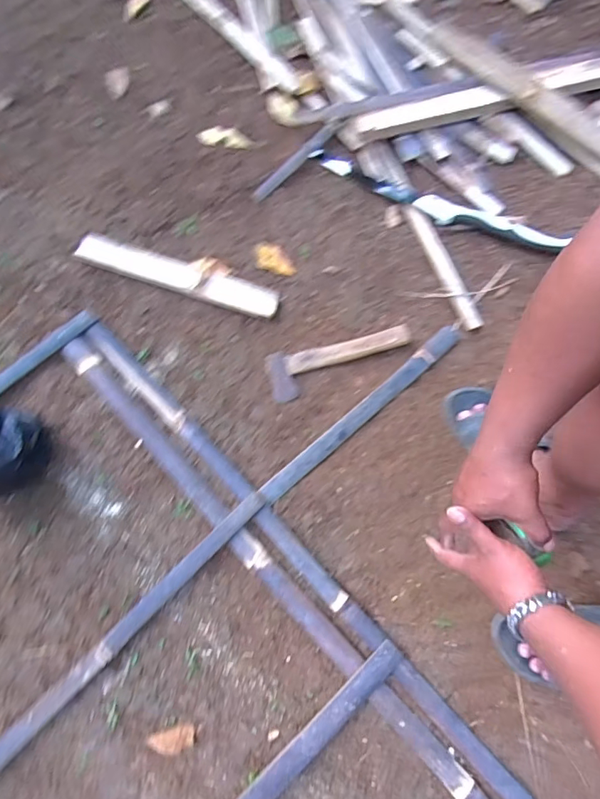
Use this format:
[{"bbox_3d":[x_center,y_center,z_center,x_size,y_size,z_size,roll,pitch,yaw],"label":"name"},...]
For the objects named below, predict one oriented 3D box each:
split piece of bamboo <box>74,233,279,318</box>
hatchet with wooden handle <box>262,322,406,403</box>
[{"bbox_3d":[-0.238,-0.239,0.901,0.401,0.024,0.058,18,75,3],"label":"split piece of bamboo"},{"bbox_3d":[0.076,-0.071,0.855,0.268,0.027,0.085,-14,76,-6],"label":"hatchet with wooden handle"}]

